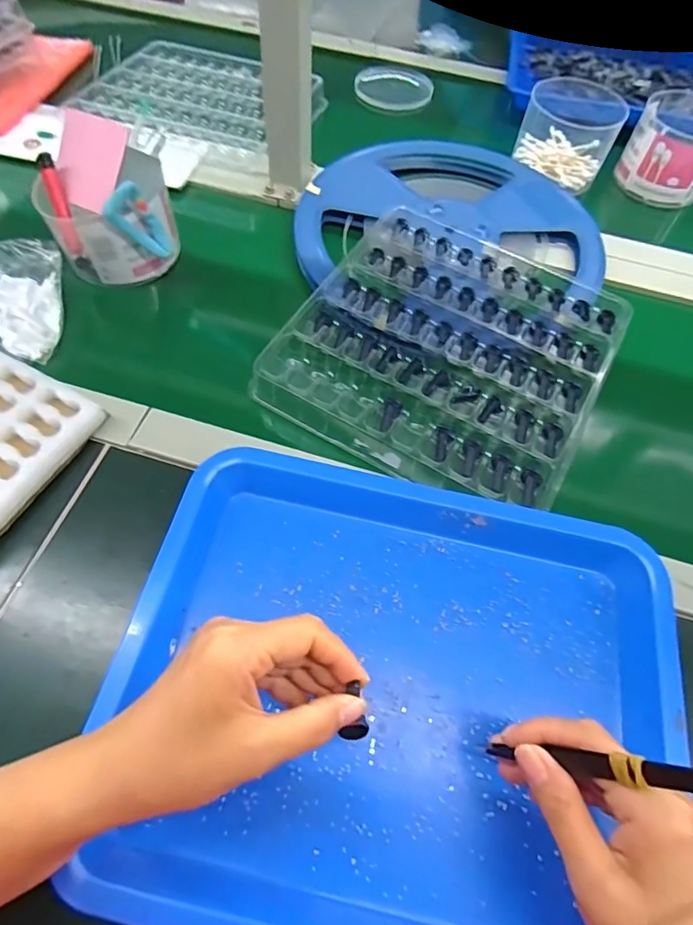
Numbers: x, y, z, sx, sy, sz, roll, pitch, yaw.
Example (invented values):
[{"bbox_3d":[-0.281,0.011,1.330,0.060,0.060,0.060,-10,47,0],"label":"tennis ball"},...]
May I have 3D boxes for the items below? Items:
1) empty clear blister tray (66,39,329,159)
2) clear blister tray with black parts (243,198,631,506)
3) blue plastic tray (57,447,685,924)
[{"bbox_3d":[-0.177,-0.459,0.635,0.249,0.034,0.210,19,61,7],"label":"empty clear blister tray"},{"bbox_3d":[0.095,-0.109,0.445,0.252,0.027,0.273,28,62,12],"label":"clear blister tray with black parts"},{"bbox_3d":[0.028,0.136,0.302,0.320,0.030,0.274,14,60,4],"label":"blue plastic tray"}]

